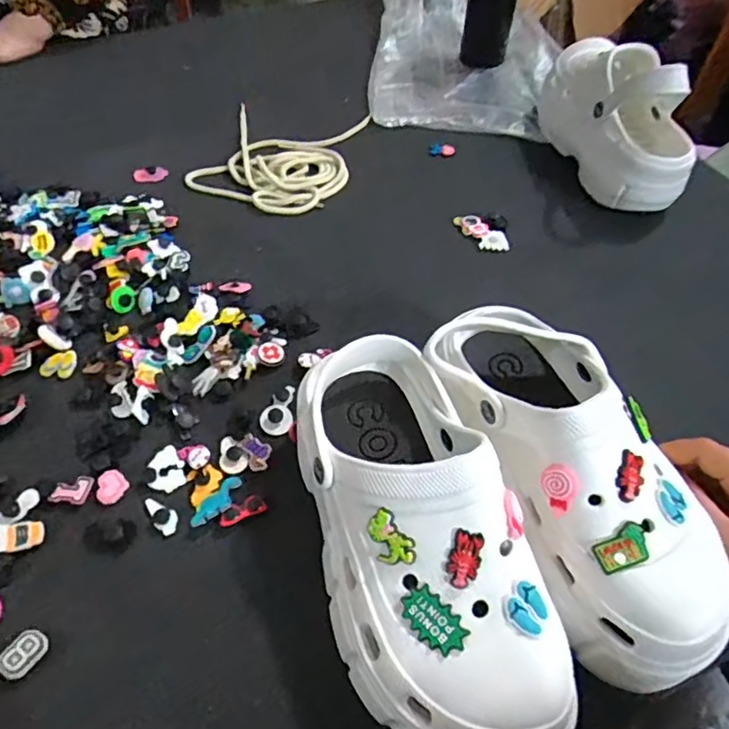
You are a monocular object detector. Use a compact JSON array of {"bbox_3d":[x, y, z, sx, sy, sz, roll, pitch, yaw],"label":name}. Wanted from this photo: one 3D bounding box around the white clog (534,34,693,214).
[{"bbox_3d":[0.267,-0.272,0.610,0.086,0.117,0.236,-6,54,-6],"label":"white clog"}]

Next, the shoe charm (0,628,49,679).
[{"bbox_3d":[-0.202,0.172,0.337,0.019,0.012,0.026,25,56,16],"label":"shoe charm"}]

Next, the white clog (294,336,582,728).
[{"bbox_3d":[0.029,0.094,0.335,0.113,0.109,0.247,-13,55,-11],"label":"white clog"}]

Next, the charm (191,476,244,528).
[{"bbox_3d":[-0.102,0.095,0.393,0.021,0.008,0.043,34,59,22],"label":"charm"}]

